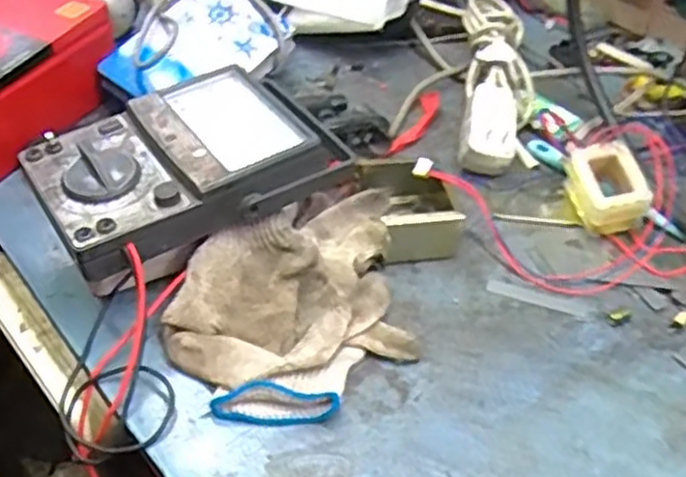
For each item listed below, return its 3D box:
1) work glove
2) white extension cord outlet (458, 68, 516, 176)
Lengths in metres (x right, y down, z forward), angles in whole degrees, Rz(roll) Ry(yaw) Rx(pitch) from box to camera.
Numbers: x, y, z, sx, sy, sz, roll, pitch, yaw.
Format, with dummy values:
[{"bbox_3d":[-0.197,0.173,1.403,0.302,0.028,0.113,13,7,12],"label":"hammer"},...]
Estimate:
[{"bbox_3d":[-0.016,0.037,0.462,0.179,0.038,0.126,-27,52,-26],"label":"work glove"},{"bbox_3d":[0.118,-0.092,0.596,0.041,0.048,0.080,10,45,7],"label":"white extension cord outlet"}]

